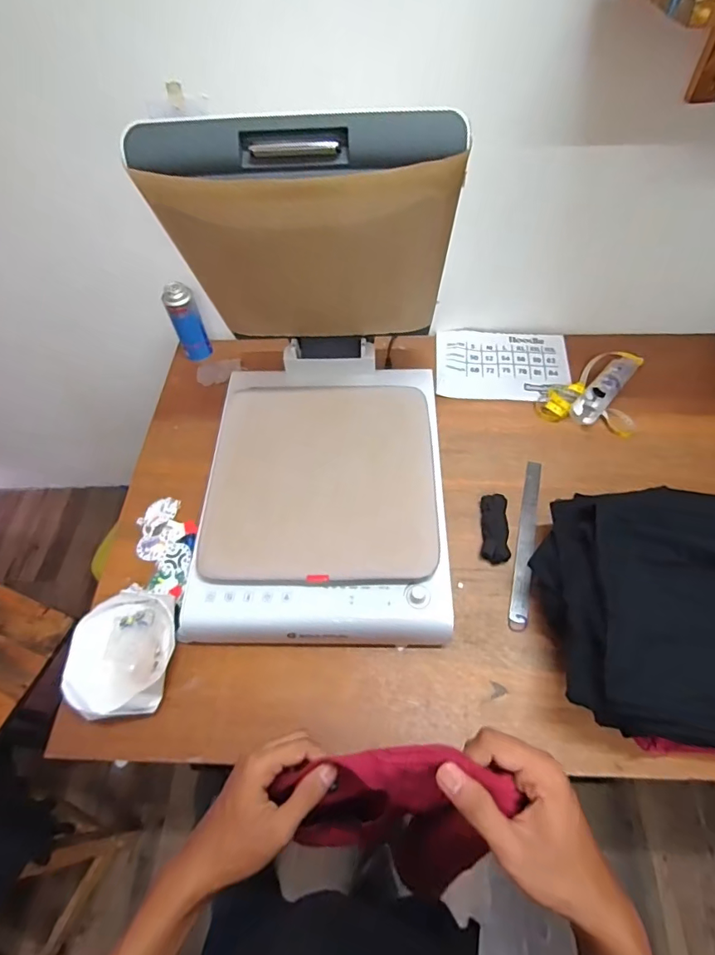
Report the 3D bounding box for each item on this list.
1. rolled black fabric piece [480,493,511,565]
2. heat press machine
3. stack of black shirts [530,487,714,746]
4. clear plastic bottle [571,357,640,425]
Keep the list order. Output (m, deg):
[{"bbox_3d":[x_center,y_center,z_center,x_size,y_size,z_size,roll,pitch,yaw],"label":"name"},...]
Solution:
[{"bbox_3d":[0.251,0.091,0.880,0.049,0.037,0.130,4,58,5],"label":"rolled black fabric piece"},{"bbox_3d":[-0.065,-0.136,0.707,0.423,0.521,0.610,1,58,3],"label":"heat press machine"},{"bbox_3d":[0.549,0.193,0.679,0.518,0.145,0.316,4,58,5],"label":"stack of black shirts"},{"bbox_3d":[0.532,-0.192,1.032,0.062,0.055,0.212,39,67,23],"label":"clear plastic bottle"}]

